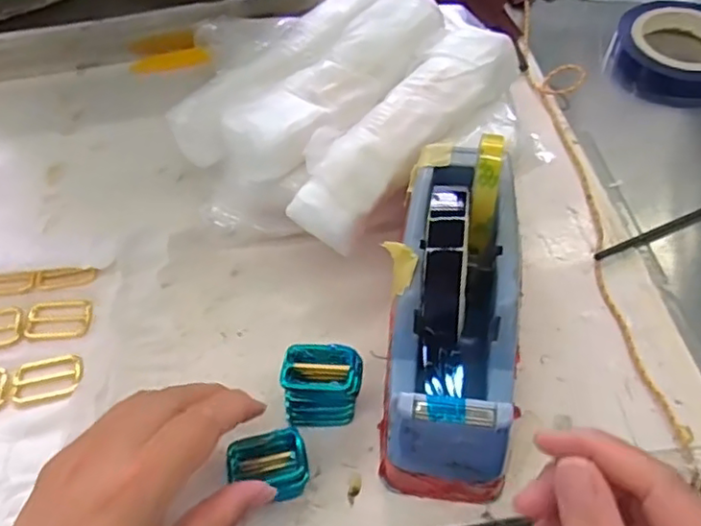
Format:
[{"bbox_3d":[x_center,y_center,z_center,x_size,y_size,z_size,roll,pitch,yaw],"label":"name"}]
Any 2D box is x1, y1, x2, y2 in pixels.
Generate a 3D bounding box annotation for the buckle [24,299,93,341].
[{"bbox_3d":[-0.209,0.041,0.447,0.048,0.006,0.031,1,57,4],"label":"buckle"}]

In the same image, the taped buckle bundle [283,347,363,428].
[{"bbox_3d":[-0.017,0.077,0.387,0.047,0.051,0.037,0,57,3],"label":"taped buckle bundle"}]

